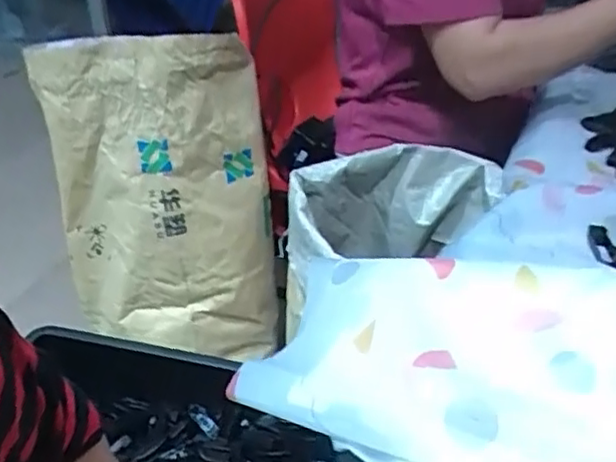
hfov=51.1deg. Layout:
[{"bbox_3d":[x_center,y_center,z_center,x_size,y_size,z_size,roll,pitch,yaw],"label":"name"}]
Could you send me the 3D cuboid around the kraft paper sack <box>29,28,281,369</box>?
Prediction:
[{"bbox_3d":[-0.203,-0.032,0.893,0.298,0.435,0.133,-2,36,-2],"label":"kraft paper sack"}]

